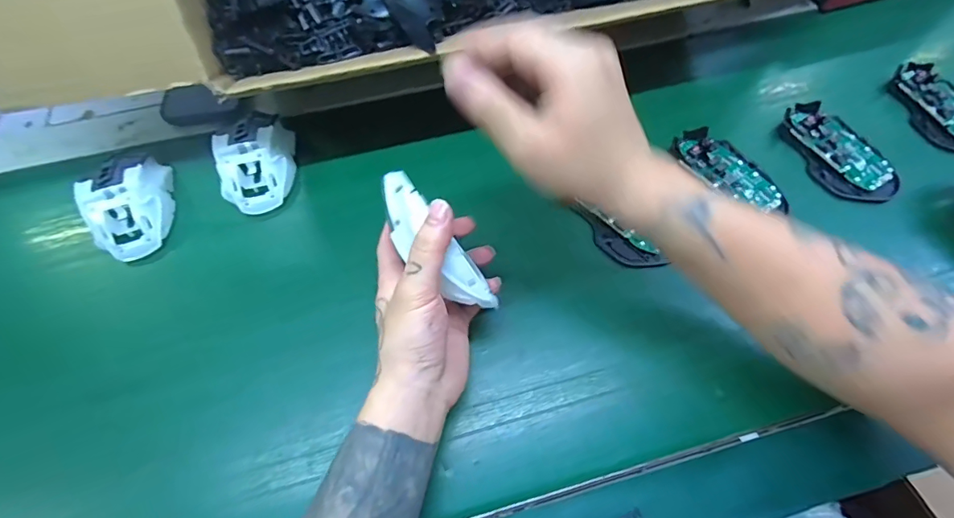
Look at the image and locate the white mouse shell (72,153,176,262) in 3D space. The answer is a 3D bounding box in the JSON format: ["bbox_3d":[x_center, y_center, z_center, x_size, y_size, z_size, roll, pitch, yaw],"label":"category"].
[{"bbox_3d":[-0.313,-0.055,0.401,0.060,0.035,0.107,-15,61,-5],"label":"white mouse shell"}]

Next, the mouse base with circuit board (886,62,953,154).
[{"bbox_3d":[0.474,-0.154,0.452,0.069,0.013,0.120,-12,61,-3],"label":"mouse base with circuit board"}]

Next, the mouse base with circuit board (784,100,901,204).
[{"bbox_3d":[0.347,-0.105,0.430,0.069,0.015,0.115,-18,61,-6],"label":"mouse base with circuit board"}]

